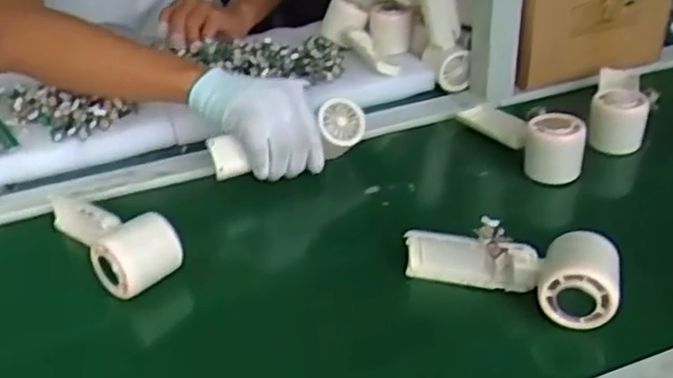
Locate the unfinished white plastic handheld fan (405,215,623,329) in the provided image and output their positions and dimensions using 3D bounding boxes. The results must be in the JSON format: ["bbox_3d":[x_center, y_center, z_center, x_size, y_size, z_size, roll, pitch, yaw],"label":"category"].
[{"bbox_3d":[0.141,0.059,0.556,0.166,0.055,0.053,16,38,26],"label":"unfinished white plastic handheld fan"}]

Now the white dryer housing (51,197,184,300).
[{"bbox_3d":[-0.205,0.032,0.621,0.066,0.051,0.159,-27,40,-31],"label":"white dryer housing"}]

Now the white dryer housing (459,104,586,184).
[{"bbox_3d":[0.193,-0.065,0.718,0.046,0.052,0.163,-19,37,-22],"label":"white dryer housing"}]

